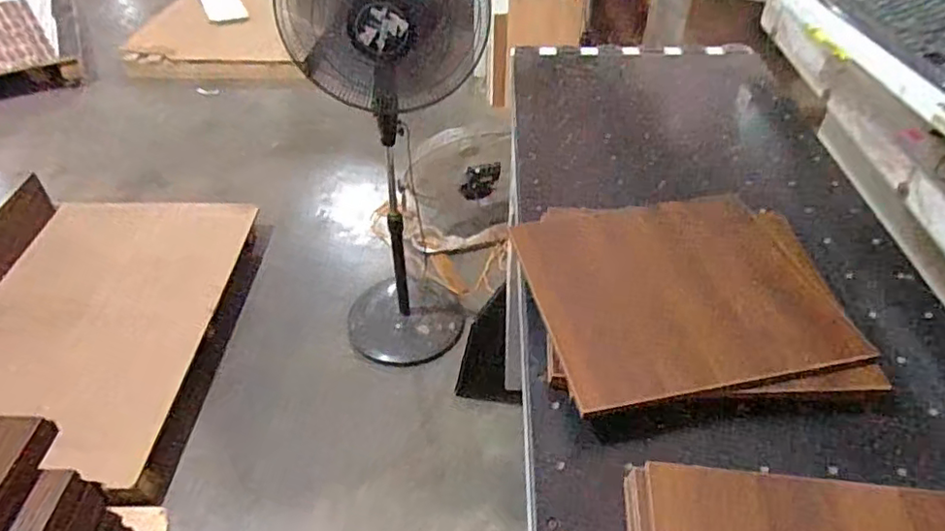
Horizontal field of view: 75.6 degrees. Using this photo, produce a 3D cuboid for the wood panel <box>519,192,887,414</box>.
[{"bbox_3d":[0.262,0.024,0.818,0.350,0.018,0.336,-11,44,-4],"label":"wood panel"}]

